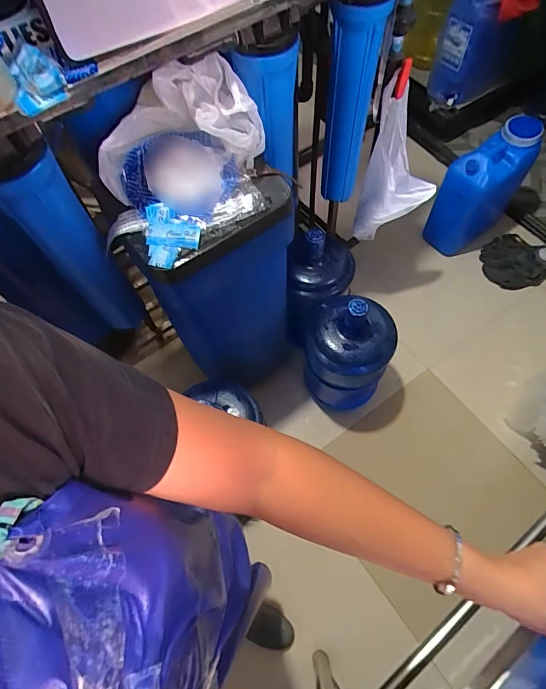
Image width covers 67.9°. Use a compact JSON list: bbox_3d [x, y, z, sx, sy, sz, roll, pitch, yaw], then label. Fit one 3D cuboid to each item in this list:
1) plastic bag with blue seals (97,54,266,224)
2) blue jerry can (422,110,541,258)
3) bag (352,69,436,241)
[{"bbox_3d":[-0.188,-0.390,0.792,0.330,0.183,0.211,-1,63,2],"label":"plastic bag with blue seals"},{"bbox_3d":[0.771,-0.567,1.531,0.332,0.424,0.188,-39,68,-16],"label":"blue jerry can"},{"bbox_3d":[0.373,-0.505,1.177,0.218,0.457,0.153,3,36,4],"label":"bag"}]

